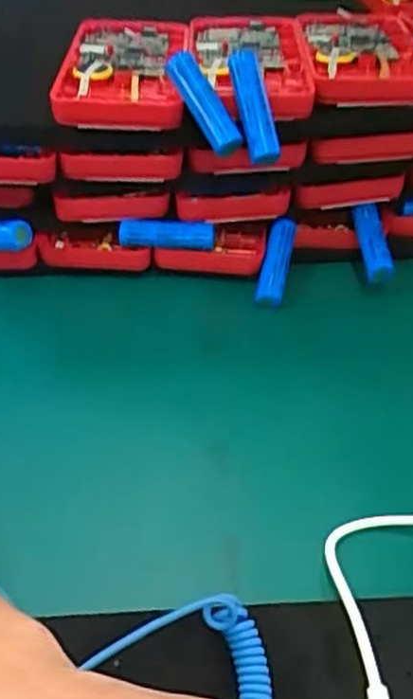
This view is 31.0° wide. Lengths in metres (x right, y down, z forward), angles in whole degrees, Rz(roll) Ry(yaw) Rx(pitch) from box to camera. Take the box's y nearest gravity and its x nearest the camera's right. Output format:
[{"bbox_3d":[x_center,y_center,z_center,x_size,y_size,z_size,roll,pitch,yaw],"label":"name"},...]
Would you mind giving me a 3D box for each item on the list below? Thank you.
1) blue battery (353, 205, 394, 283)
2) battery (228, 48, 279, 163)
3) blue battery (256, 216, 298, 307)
[{"bbox_3d":[0.092,-0.058,0.409,0.012,0.014,0.050,-5,62,-5],"label":"blue battery"},{"bbox_3d":[0.022,-0.110,0.339,0.017,0.051,0.013,-21,14,-23],"label":"battery"},{"bbox_3d":[0.039,-0.047,0.411,0.014,0.018,0.049,12,85,15],"label":"blue battery"}]

